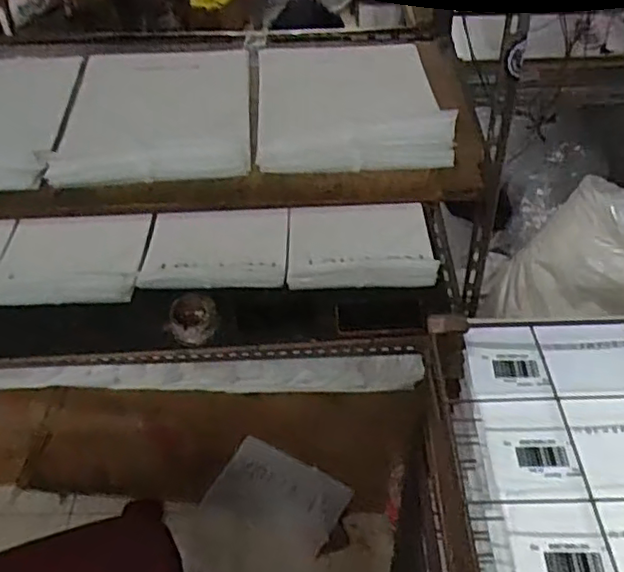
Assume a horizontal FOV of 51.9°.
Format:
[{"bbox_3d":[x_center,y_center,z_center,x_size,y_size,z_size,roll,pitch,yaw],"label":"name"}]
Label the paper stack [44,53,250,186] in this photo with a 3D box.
[{"bbox_3d":[-0.264,-0.299,1.104,0.306,0.045,0.405,-4,46,-2],"label":"paper stack"}]

